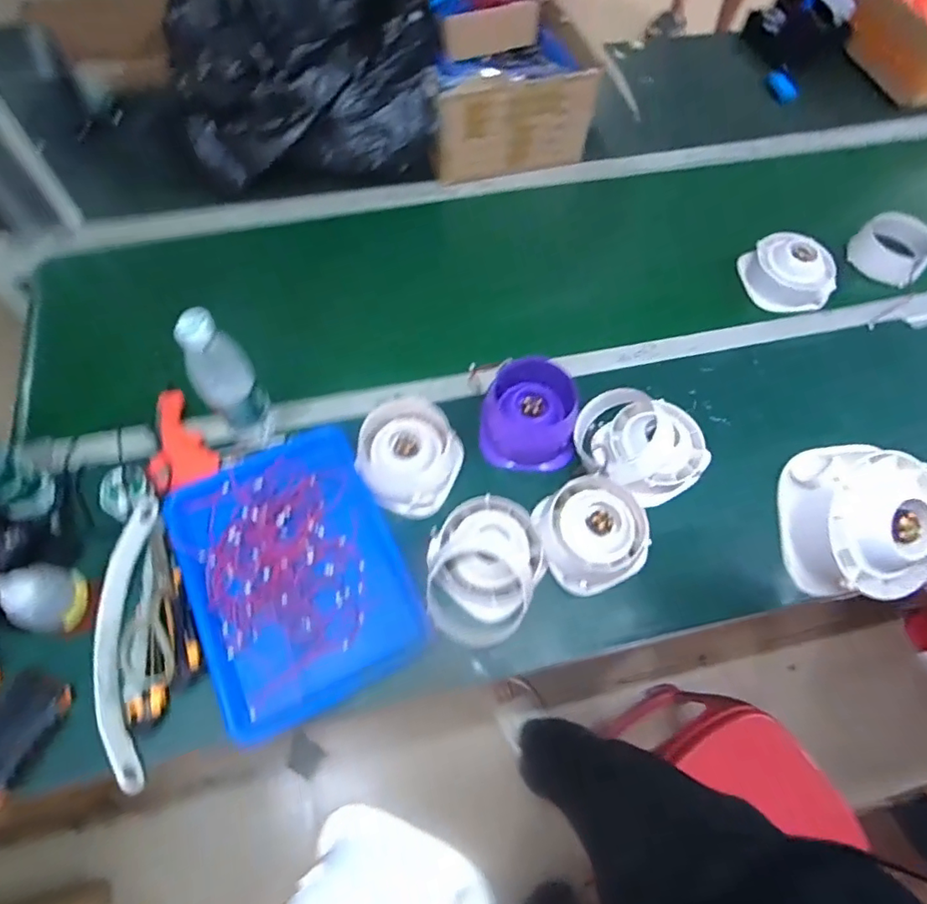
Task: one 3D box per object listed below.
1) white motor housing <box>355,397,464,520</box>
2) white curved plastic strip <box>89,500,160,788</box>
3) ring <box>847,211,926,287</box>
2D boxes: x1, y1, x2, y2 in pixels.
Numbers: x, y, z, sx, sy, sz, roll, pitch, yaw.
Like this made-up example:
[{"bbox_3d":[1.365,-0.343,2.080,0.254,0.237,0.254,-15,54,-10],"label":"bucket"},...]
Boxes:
[{"bbox_3d":[-0.072,0.006,0.709,0.119,0.091,0.134,20,66,9],"label":"white motor housing"},{"bbox_3d":[-0.408,0.216,0.637,0.061,0.015,0.334,-9,65,-5],"label":"white curved plastic strip"},{"bbox_3d":[0.767,-0.369,0.956,0.117,0.057,0.128,0,64,0],"label":"ring"}]

